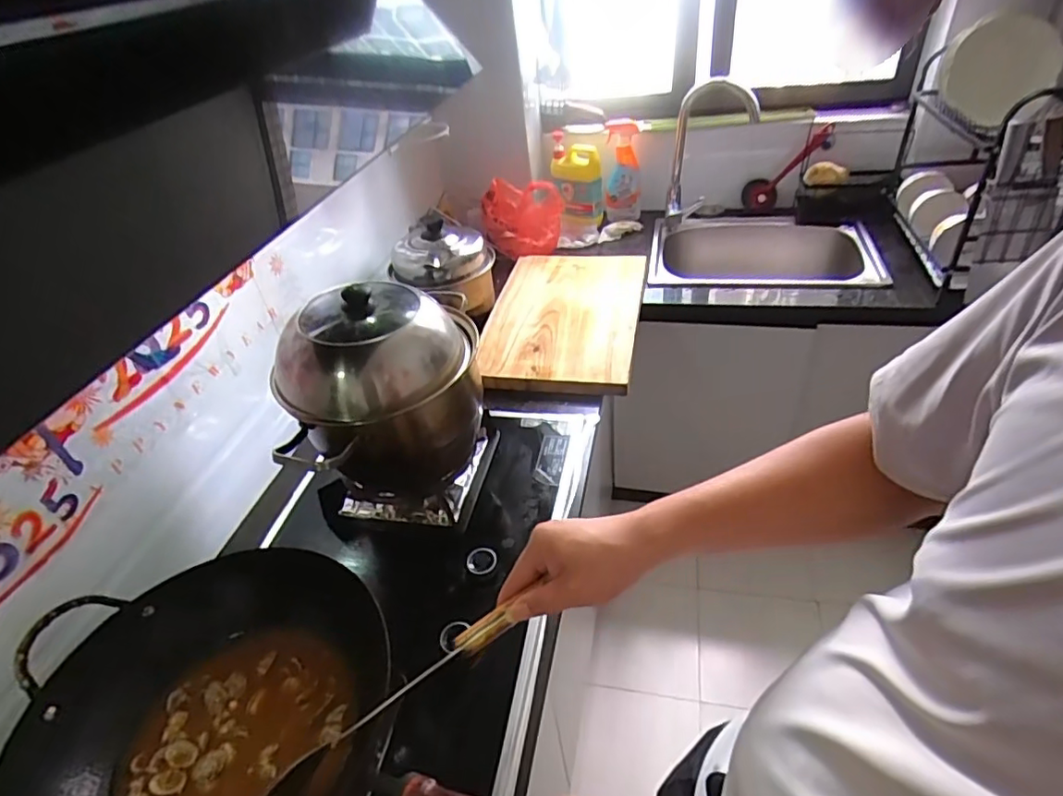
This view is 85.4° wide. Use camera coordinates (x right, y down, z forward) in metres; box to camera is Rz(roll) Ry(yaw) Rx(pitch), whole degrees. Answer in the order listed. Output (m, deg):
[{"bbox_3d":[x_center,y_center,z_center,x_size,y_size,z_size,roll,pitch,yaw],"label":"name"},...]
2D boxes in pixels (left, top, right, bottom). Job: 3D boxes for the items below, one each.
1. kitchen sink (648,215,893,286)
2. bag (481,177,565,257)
[{"bbox_3d":[0.600,-0.354,1.516,0.564,0.189,0.409,-1,39,8],"label":"kitchen sink"},{"bbox_3d":[-0.017,-0.463,1.517,0.213,0.190,0.131,-8,39,0],"label":"bag"}]

